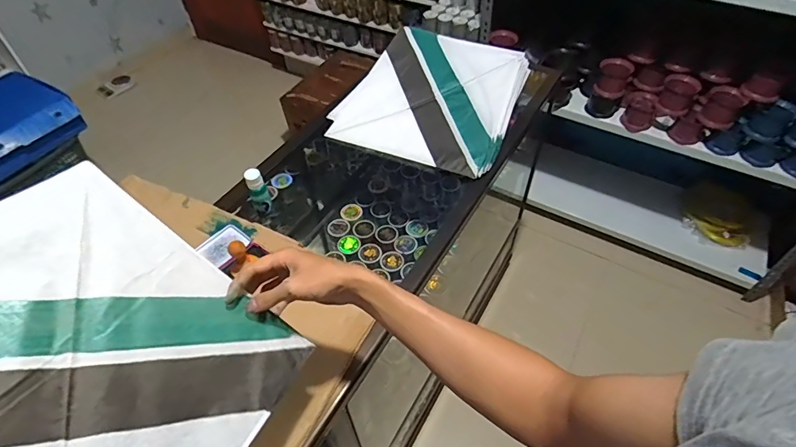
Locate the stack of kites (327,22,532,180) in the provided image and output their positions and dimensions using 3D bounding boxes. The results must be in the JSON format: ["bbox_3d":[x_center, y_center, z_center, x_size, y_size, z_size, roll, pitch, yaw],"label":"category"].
[{"bbox_3d":[0.071,-0.298,1.013,0.376,0.019,0.353,18,73,19],"label":"stack of kites"}]

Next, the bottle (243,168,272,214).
[{"bbox_3d":[-0.258,-0.057,0.818,0.032,0.097,0.027,-20,52,-15],"label":"bottle"}]

